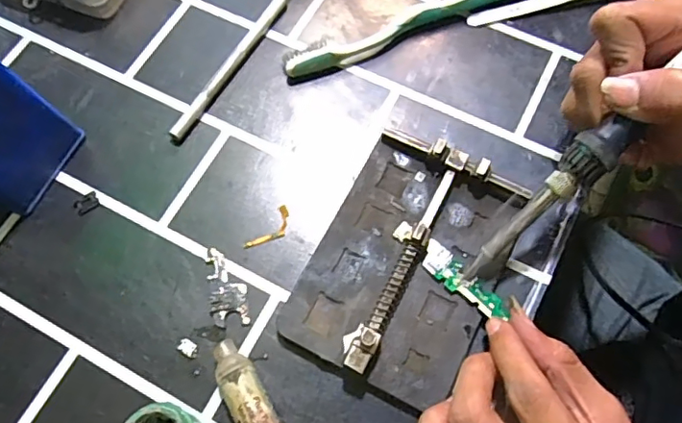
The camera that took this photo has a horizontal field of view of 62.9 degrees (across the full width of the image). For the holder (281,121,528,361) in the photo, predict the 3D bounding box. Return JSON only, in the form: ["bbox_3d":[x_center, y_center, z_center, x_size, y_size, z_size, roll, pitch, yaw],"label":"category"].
[{"bbox_3d":[0.036,0.021,0.281,0.087,0.021,0.117,26,70,12],"label":"holder"}]

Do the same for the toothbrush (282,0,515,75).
[{"bbox_3d":[0.053,-0.118,0.343,0.184,0.015,0.023,-17,68,-6],"label":"toothbrush"}]

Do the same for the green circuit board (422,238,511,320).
[{"bbox_3d":[0.061,0.035,0.281,0.047,0.009,0.015,38,79,15],"label":"green circuit board"}]

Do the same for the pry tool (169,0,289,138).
[{"bbox_3d":[-0.061,-0.098,0.341,0.008,0.008,0.135,27,70,12],"label":"pry tool"}]

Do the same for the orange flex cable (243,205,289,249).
[{"bbox_3d":[-0.037,0.010,0.298,0.013,0.004,0.031,39,73,16],"label":"orange flex cable"}]

